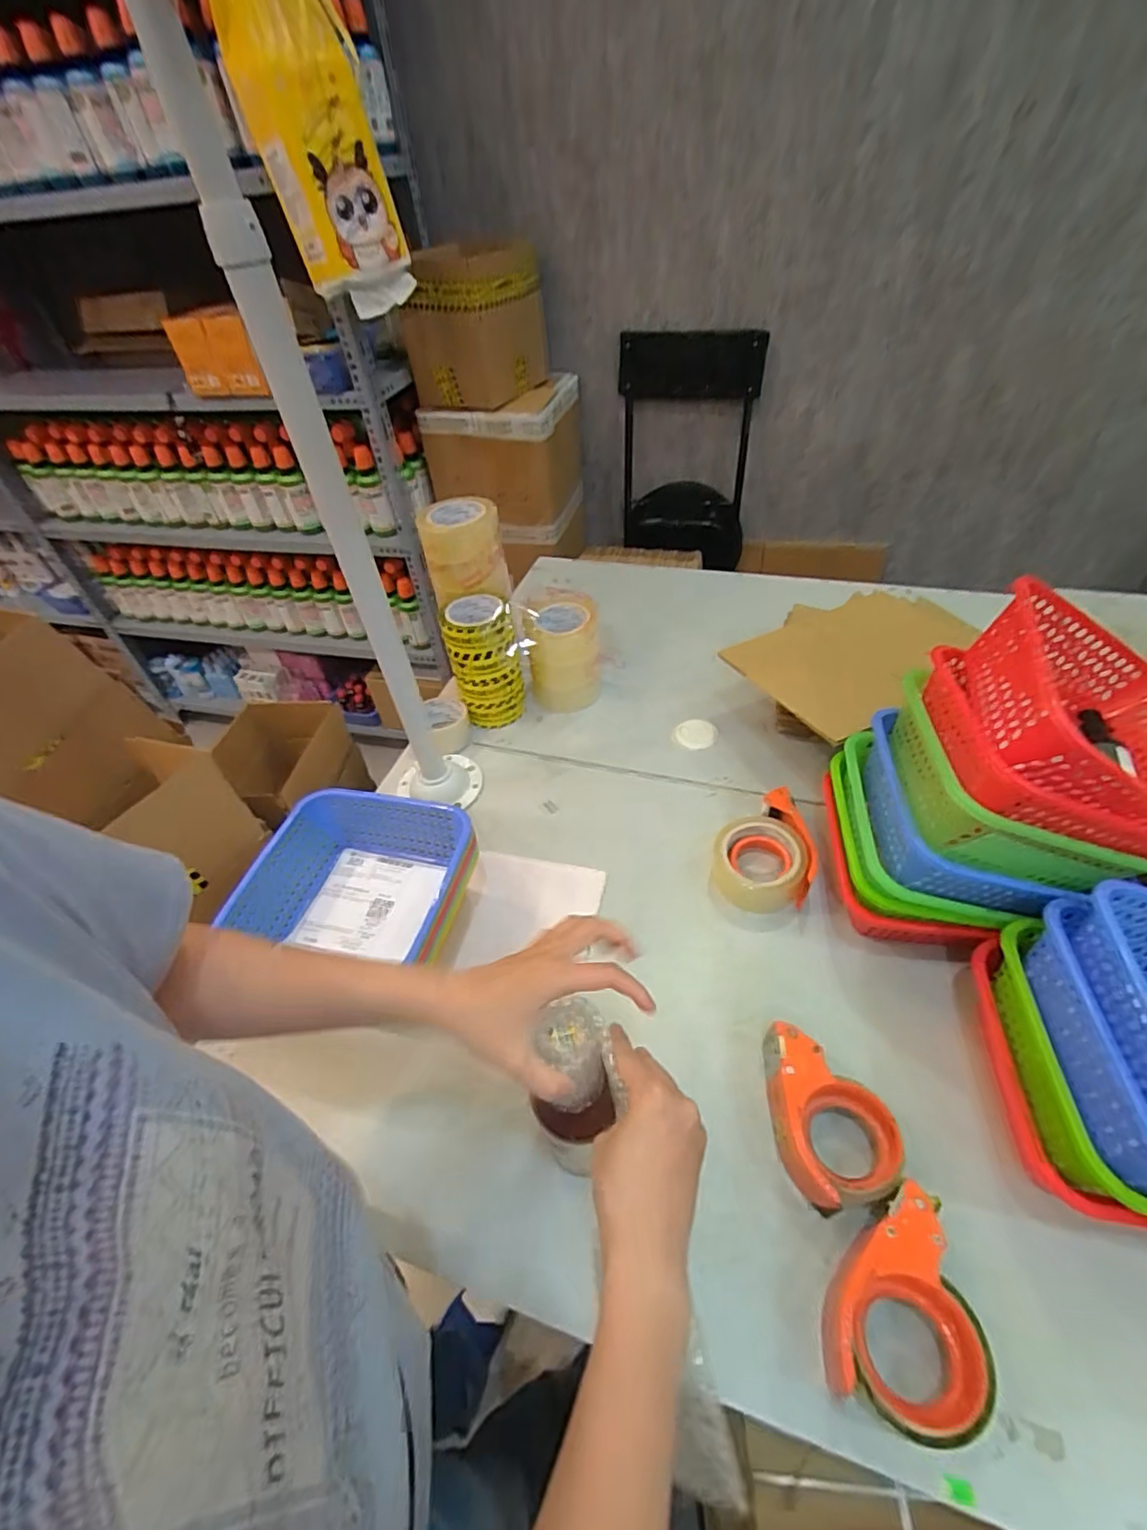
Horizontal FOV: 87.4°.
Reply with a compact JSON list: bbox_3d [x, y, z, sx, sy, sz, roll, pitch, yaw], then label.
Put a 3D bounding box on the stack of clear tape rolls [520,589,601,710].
[{"bbox_3d":[-0.016,-0.180,0.977,0.113,0.151,0.112,-9,45,-3],"label":"stack of clear tape rolls"}]

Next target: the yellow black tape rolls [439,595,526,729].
[{"bbox_3d":[-0.136,-0.159,0.947,0.099,0.192,0.098,-3,45,3],"label":"yellow black tape rolls"}]

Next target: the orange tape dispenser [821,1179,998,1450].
[{"bbox_3d":[0.249,0.402,0.448,0.097,0.059,0.142,21,51,24],"label":"orange tape dispenser"}]

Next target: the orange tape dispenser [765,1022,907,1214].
[{"bbox_3d":[0.223,0.309,0.540,0.093,0.061,0.145,-9,45,-4],"label":"orange tape dispenser"}]

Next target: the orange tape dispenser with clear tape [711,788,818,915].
[{"bbox_3d":[0.232,0.102,0.742,0.114,0.061,0.143,7,47,13],"label":"orange tape dispenser with clear tape"}]

